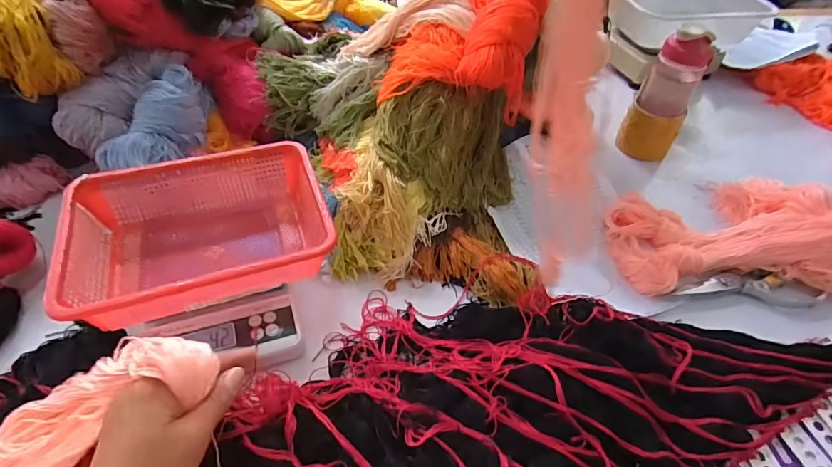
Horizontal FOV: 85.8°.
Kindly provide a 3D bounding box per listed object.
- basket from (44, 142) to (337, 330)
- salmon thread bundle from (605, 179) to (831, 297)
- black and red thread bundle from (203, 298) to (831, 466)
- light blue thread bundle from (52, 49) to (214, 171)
[{"bbox_3d":[-0.224,0.001,0.483,0.247,0.078,0.197,-15,49,-17],"label":"basket"},{"bbox_3d":[0.422,-0.013,0.591,0.343,0.042,0.204,-4,46,-6],"label":"salmon thread bundle"},{"bbox_3d":[0.146,0.146,0.429,0.613,0.049,0.234,-6,47,-8],"label":"black and red thread bundle"},{"bbox_3d":[-0.352,-0.158,0.567,0.178,0.067,0.181,-23,51,-23],"label":"light blue thread bundle"}]

